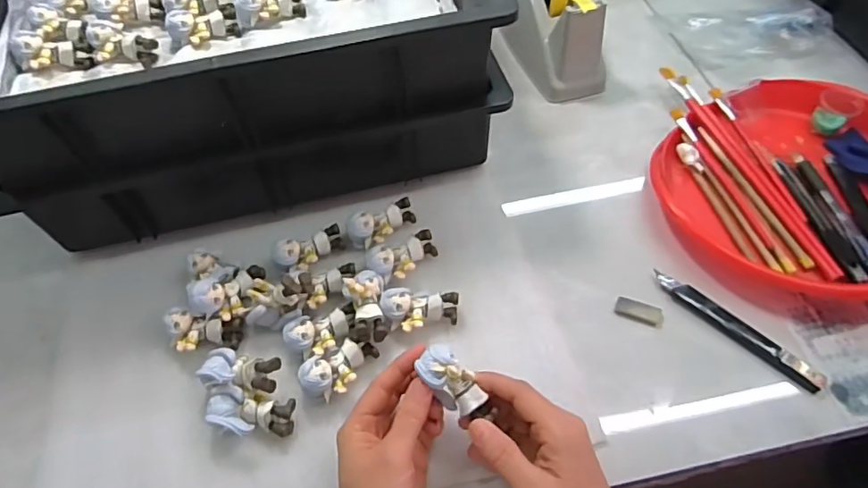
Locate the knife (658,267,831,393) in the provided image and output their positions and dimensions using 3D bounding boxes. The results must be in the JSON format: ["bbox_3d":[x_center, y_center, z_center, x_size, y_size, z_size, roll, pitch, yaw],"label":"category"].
[{"bbox_3d":[0.237,0.067,0.433,0.137,0.010,0.018,37,65,25],"label":"knife"}]

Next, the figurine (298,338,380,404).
[{"bbox_3d":[-0.073,0.095,0.424,0.033,0.027,0.058,33,64,24],"label":"figurine"}]

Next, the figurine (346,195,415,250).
[{"bbox_3d":[-0.047,-0.019,0.499,0.062,0.022,0.031,-24,57,-12],"label":"figurine"}]

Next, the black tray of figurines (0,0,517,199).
[{"bbox_3d":[-0.188,-0.232,0.513,0.437,0.095,0.323,-14,56,-5],"label":"black tray of figurines"}]

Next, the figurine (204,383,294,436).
[{"bbox_3d":[-0.137,0.127,0.410,0.064,0.027,0.031,8,57,10],"label":"figurine"}]

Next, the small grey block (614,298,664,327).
[{"bbox_3d":[0.169,0.055,0.449,0.038,0.004,0.016,20,59,17],"label":"small grey block"}]

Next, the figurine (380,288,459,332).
[{"bbox_3d":[-0.011,0.055,0.447,0.060,0.024,0.034,-2,55,3],"label":"figurine"}]

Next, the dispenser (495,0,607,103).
[{"bbox_3d":[0.121,-0.272,0.611,0.072,0.123,0.210,-16,56,-7],"label":"dispenser"}]

